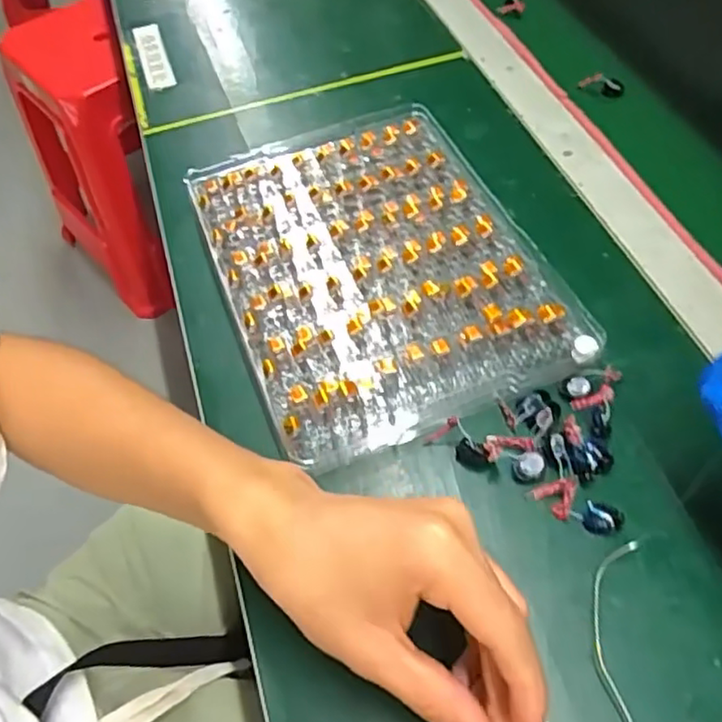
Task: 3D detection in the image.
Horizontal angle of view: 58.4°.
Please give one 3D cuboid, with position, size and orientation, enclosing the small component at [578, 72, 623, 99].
[{"bbox_3d":[0.208,-0.239,0.560,0.038,0.018,0.007,10,56,11],"label":"small component"}]

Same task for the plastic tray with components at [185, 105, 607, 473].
[{"bbox_3d":[0.008,-0.071,0.437,0.197,0.026,0.262,-19,57,-10],"label":"plastic tray with components"}]

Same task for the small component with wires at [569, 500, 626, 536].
[{"bbox_3d":[0.122,0.081,0.333,0.025,0.004,0.016,12,57,11],"label":"small component with wires"}]

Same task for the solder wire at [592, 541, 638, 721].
[{"bbox_3d":[0.119,0.137,0.297,0.022,0.007,0.109,5,55,8],"label":"solder wire"}]

